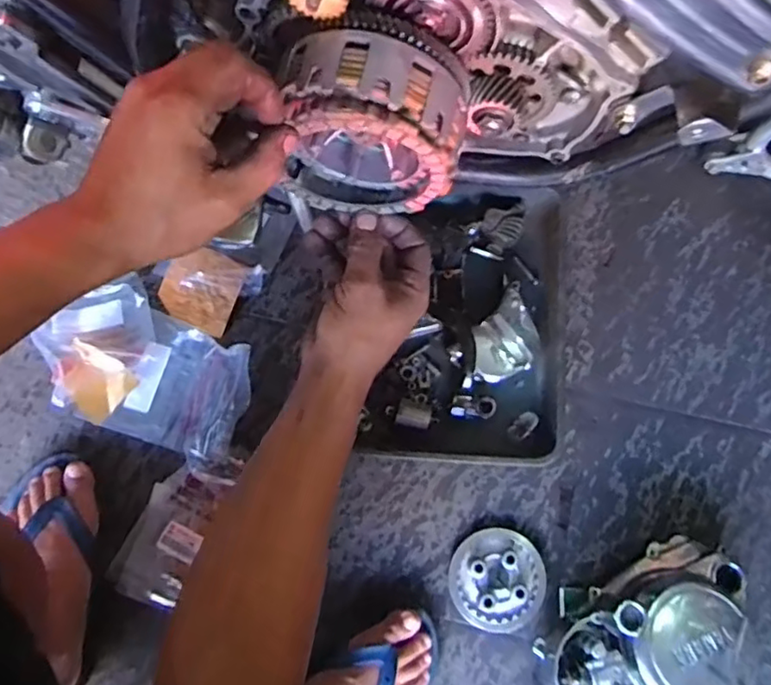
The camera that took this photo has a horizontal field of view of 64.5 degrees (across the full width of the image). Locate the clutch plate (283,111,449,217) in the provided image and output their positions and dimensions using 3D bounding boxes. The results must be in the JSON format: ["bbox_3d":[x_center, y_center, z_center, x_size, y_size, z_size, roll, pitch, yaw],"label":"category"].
[{"bbox_3d":[-0.011,-0.108,0.392,0.102,0.111,0.007,9,77,-10],"label":"clutch plate"}]

